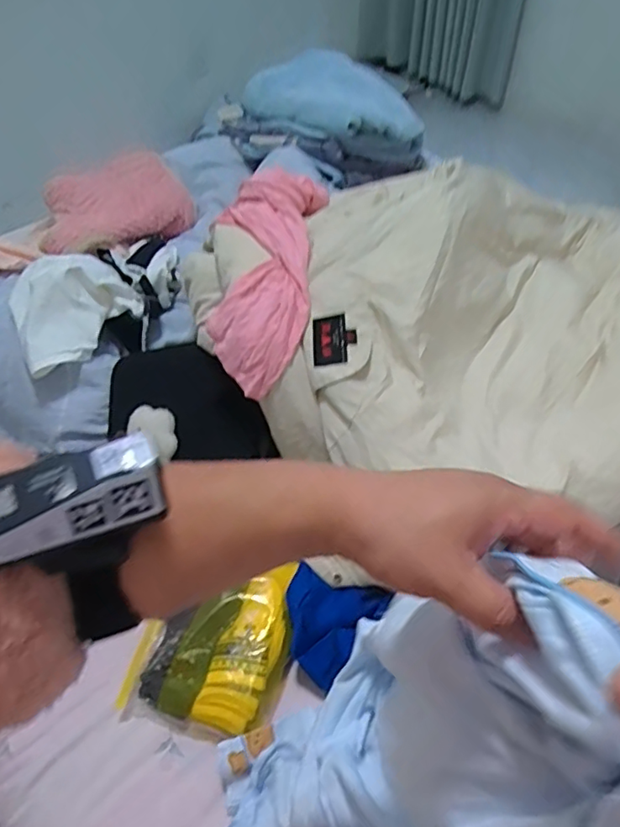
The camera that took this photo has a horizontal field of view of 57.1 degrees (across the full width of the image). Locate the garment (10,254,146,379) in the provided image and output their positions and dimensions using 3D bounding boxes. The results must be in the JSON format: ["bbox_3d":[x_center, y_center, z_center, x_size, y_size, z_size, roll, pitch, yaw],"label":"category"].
[{"bbox_3d":[-0.377,-0.180,0.900,0.189,0.090,0.185,-28,56,-18],"label":"garment"}]

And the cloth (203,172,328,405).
[{"bbox_3d":[-0.060,-0.191,0.769,0.128,0.071,0.339,3,65,5],"label":"cloth"}]

